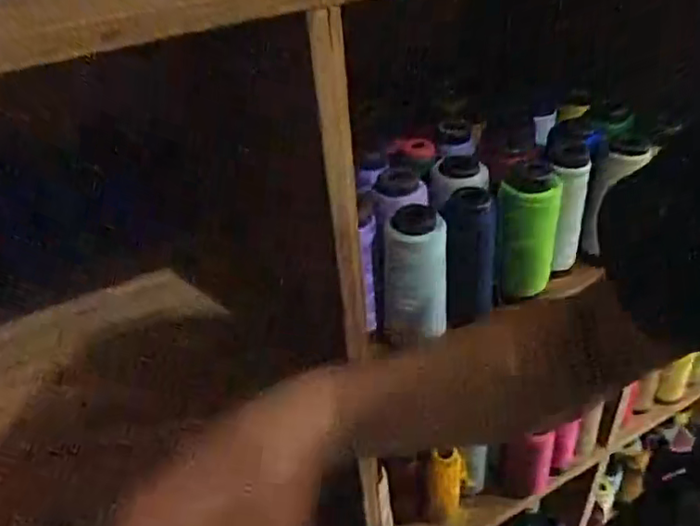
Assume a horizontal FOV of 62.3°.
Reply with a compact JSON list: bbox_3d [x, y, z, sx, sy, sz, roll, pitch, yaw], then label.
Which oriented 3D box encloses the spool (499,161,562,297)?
[{"bbox_3d":[0.138,-0.024,0.451,0.045,0.097,0.048,9,40,18],"label":"spool"}]

